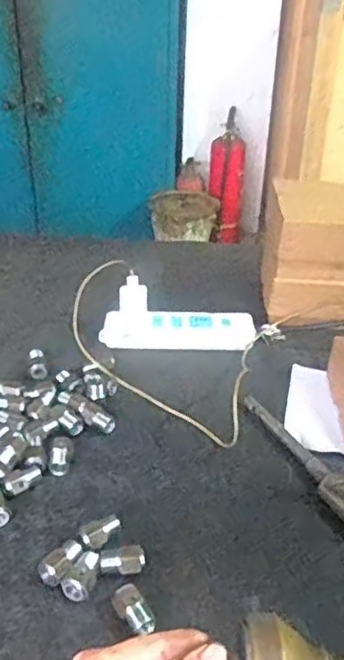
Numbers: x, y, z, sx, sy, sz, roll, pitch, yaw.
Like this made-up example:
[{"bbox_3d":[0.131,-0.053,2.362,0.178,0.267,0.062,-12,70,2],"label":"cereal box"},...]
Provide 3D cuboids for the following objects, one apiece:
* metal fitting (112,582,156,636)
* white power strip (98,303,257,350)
[{"bbox_3d":[-0.033,0.234,0.548,0.023,0.018,0.046,-23,41,-33],"label":"metal fitting"},{"bbox_3d":[0.009,0.002,0.896,0.213,0.036,0.054,0,33,-3],"label":"white power strip"}]

